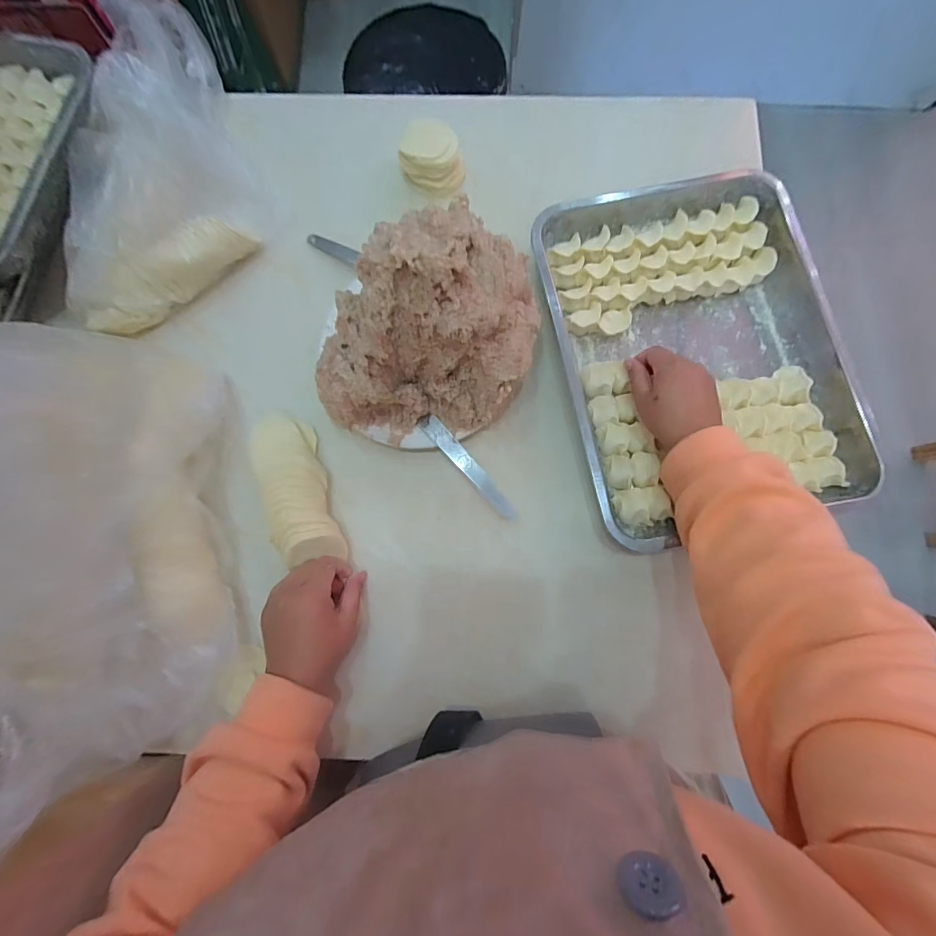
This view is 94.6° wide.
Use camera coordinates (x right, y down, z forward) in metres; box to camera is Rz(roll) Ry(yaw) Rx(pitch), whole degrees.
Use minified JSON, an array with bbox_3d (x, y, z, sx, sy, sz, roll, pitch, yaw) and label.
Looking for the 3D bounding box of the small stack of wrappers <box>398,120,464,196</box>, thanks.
[{"bbox_3d":[-0.045,-0.379,0.528,0.075,0.043,0.063,36,82,6],"label":"small stack of wrappers"}]

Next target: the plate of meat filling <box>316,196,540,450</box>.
[{"bbox_3d":[-0.036,-0.132,0.426,0.196,0.160,0.205,0,80,0],"label":"plate of meat filling"}]

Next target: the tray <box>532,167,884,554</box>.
[{"bbox_3d":[0.249,-0.130,0.482,0.295,0.047,0.382,-11,80,-2],"label":"tray"}]

